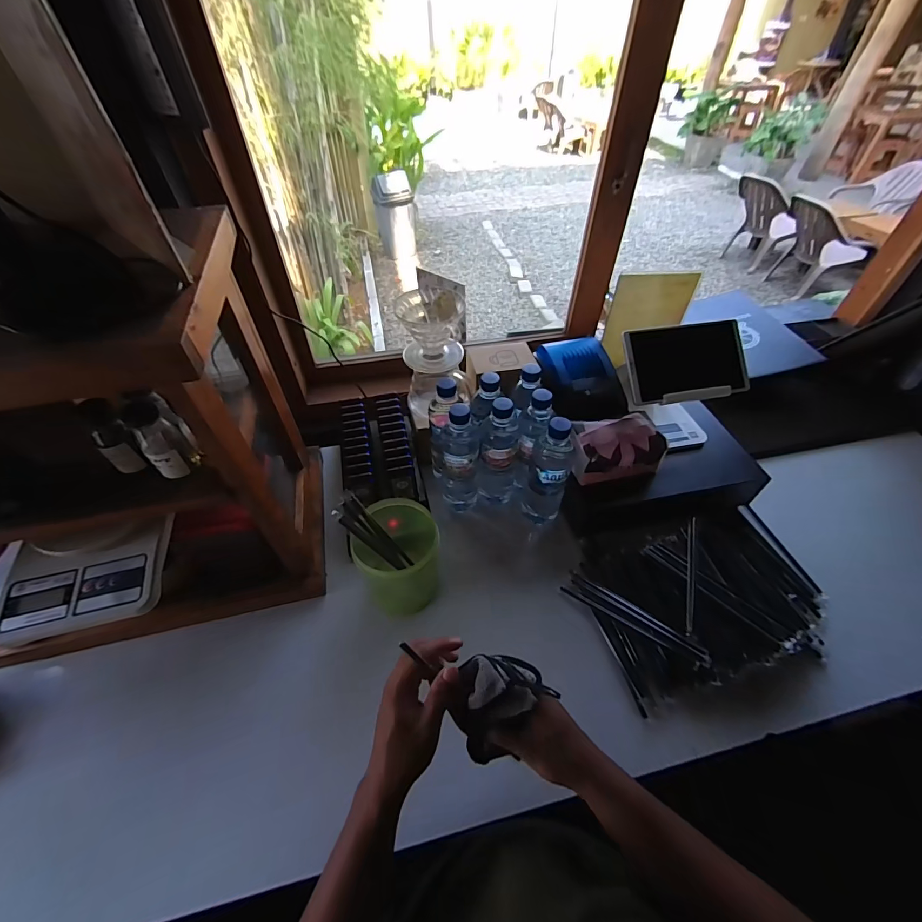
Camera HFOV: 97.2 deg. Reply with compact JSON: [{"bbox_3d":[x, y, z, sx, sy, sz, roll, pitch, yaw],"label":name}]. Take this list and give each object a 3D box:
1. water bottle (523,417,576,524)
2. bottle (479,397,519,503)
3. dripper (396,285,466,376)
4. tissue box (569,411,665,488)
[{"bbox_3d":[0.142,0.022,0.654,0.064,0.217,0.065,16,50,14],"label":"water bottle"},{"bbox_3d":[0.065,-0.011,0.682,0.062,0.223,0.064,9,49,7],"label":"bottle"},{"bbox_3d":[-0.049,-0.213,0.689,0.106,0.118,0.124,-3,48,-3],"label":"dripper"},{"bbox_3d":[0.249,-0.019,0.657,0.143,0.062,0.082,-6,49,-5],"label":"tissue box"}]

